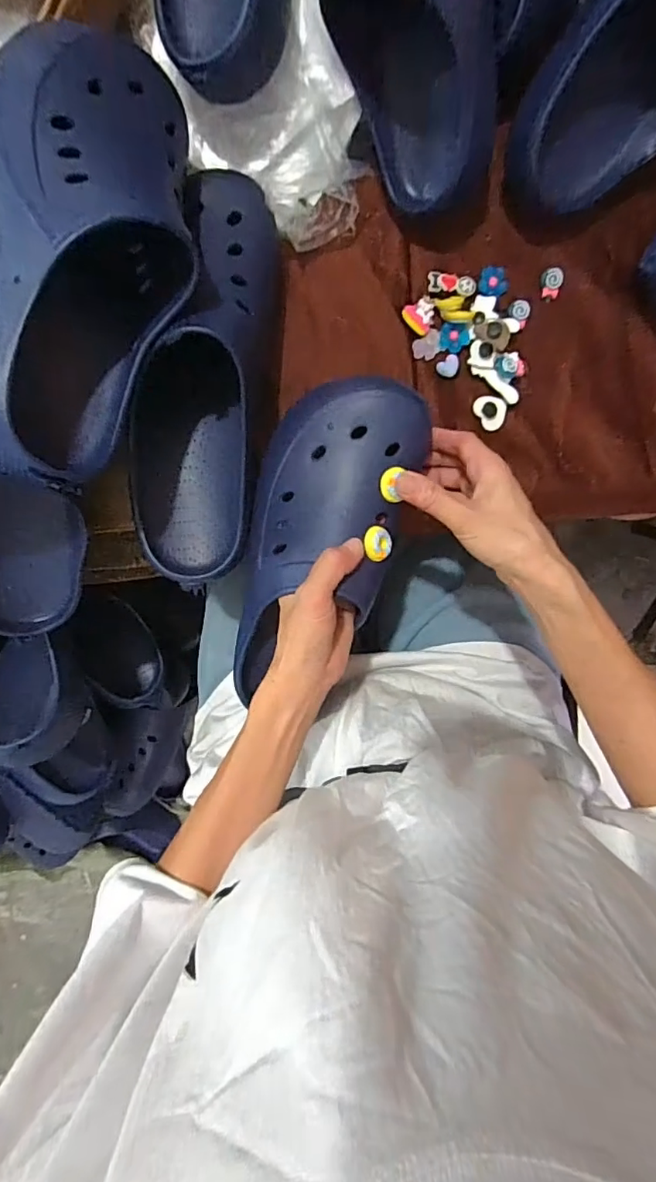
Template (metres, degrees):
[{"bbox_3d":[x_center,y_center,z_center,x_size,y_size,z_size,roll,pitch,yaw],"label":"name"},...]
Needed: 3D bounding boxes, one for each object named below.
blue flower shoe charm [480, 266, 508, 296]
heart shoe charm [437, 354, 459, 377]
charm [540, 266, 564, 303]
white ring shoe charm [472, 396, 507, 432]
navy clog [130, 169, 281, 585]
[{"bbox_3d":[0.137,-0.256,0.444,0.023,0.004,0.021,5,107,13],"label":"blue flower shoe charm"},{"bbox_3d":[0.100,-0.186,0.445,0.018,0.006,0.016,-35,93,2],"label":"heart shoe charm"},{"bbox_3d":[0.186,-0.255,0.445,0.017,0.008,0.024,9,94,-1],"label":"charm"},{"bbox_3d":[0.136,-0.149,0.448,0.022,0.007,0.029,-35,93,2],"label":"white ring shoe charm"},{"bbox_3d":[-0.088,-0.155,0.389,0.087,0.086,0.299,10,92,-1],"label":"navy clog"}]

